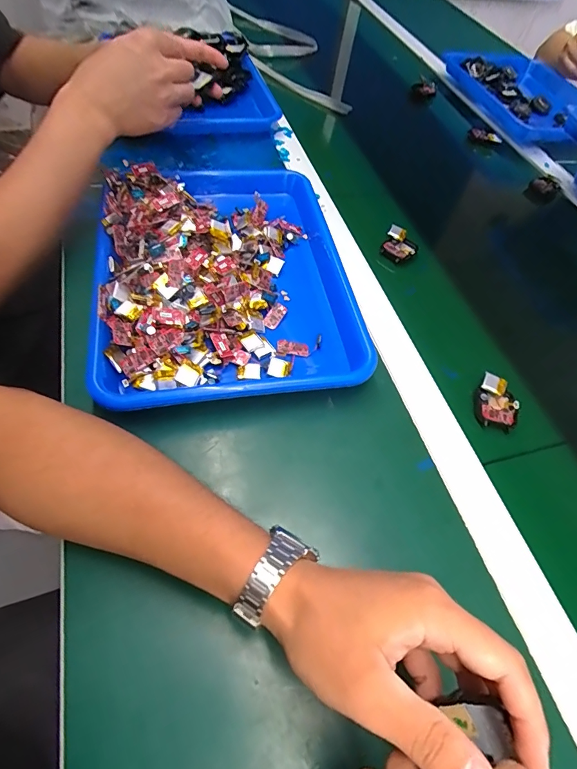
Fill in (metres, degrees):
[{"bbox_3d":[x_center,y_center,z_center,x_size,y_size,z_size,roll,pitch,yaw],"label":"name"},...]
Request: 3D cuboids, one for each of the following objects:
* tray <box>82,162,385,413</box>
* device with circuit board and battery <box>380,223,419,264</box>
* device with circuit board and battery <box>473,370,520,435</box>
[{"bbox_3d":[-0.065,-0.127,0.435,0.257,0.047,0.331,-6,57,-12],"label":"tray"},{"bbox_3d":[0.140,-0.177,0.527,0.044,0.014,0.053,44,65,4],"label":"device with circuit board and battery"},{"bbox_3d":[0.202,0.018,0.403,0.039,0.012,0.053,20,55,7],"label":"device with circuit board and battery"}]

